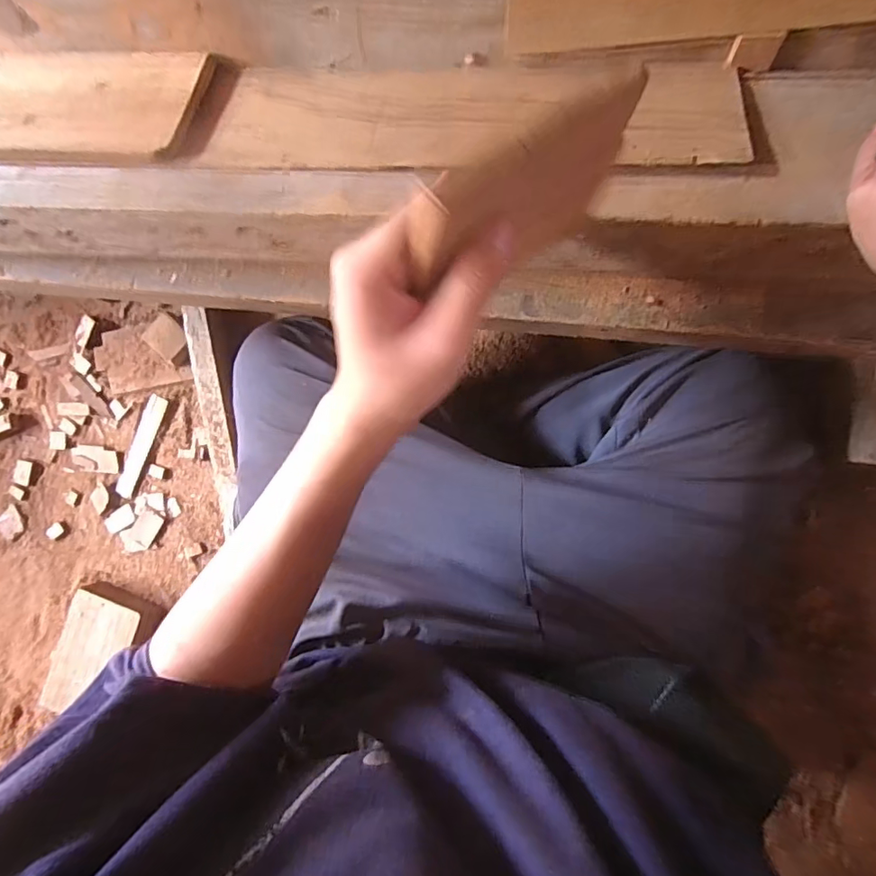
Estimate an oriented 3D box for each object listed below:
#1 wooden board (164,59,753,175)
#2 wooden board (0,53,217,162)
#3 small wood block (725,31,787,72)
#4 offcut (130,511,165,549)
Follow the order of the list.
[{"bbox_3d":[0.011,-0.236,0.371,0.390,0.017,0.106,5,69,9],"label":"wooden board"},{"bbox_3d":[-0.286,-0.258,0.396,0.209,0.008,0.106,6,75,6],"label":"wooden board"},{"bbox_3d":[0.221,-0.270,0.357,0.031,0.006,0.021,9,131,10],"label":"small wood block"},{"bbox_3d":[-0.439,0.135,0.768,0.038,0.006,0.052,33,93,5],"label":"offcut"}]

